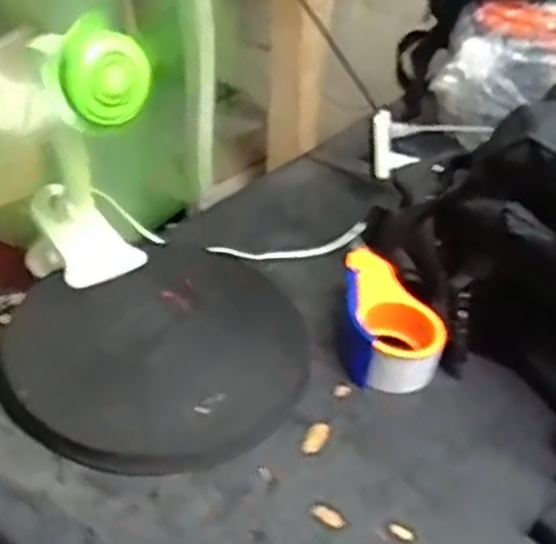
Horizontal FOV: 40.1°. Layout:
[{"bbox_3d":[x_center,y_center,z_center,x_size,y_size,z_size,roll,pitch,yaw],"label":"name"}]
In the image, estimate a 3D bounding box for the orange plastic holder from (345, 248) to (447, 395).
[{"bbox_3d":[0.109,0.045,0.738,0.089,0.058,0.143,2,35,-2],"label":"orange plastic holder"}]

